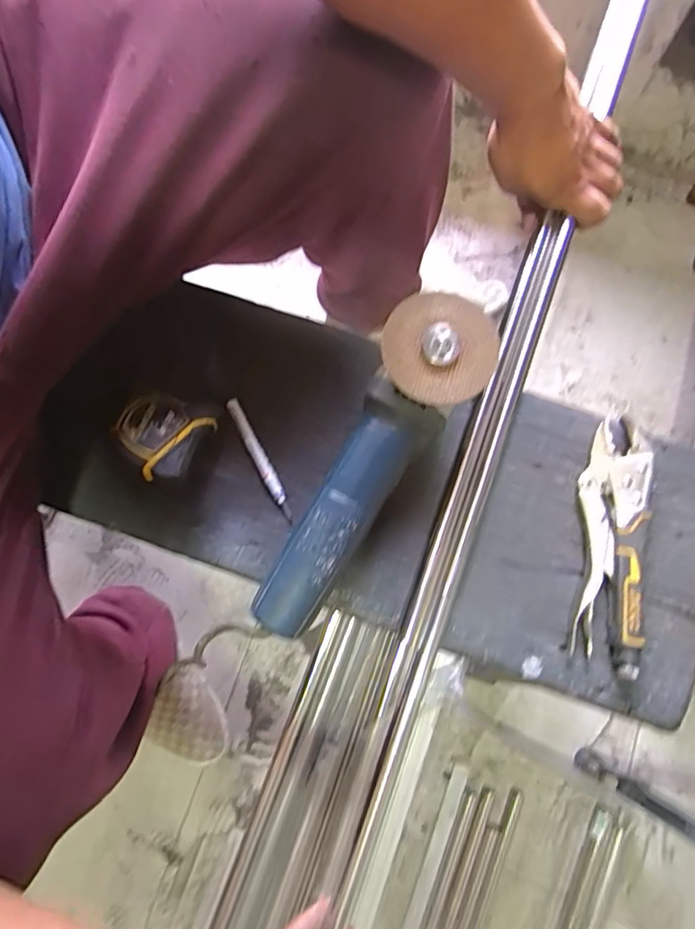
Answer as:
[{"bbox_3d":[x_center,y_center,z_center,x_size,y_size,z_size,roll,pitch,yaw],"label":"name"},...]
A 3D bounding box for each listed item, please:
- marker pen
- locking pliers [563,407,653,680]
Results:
[{"bbox_3d":[-0.078,-0.004,0.494,0.014,0.008,0.123,-28,80,-4],"label":"marker pen"},{"bbox_3d":[0.226,0.064,0.468,0.050,0.025,0.210,8,80,2],"label":"locking pliers"}]

